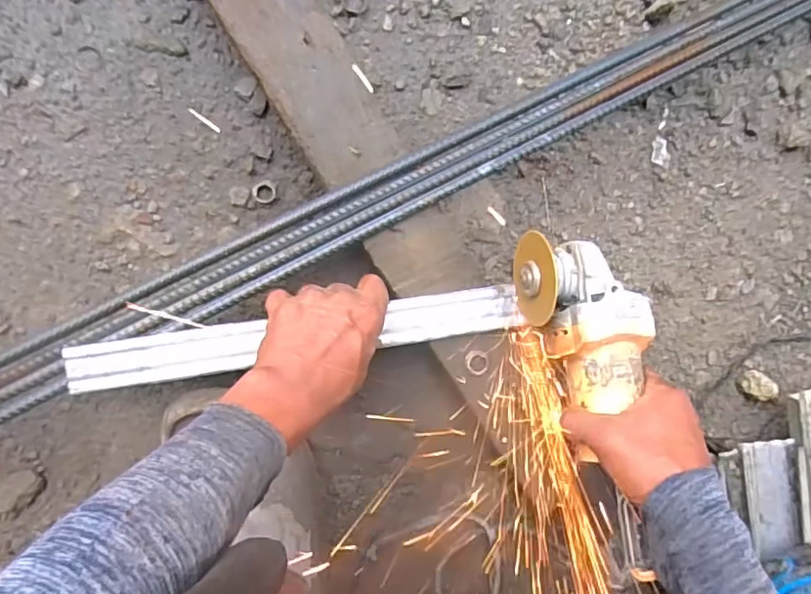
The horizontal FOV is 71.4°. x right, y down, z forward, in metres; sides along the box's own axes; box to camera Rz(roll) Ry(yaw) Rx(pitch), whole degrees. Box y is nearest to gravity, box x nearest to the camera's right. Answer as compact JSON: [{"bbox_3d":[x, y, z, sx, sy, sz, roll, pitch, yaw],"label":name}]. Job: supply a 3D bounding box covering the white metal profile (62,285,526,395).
[{"bbox_3d":[-0.076,0.031,0.453,0.352,0.022,0.037,-7,97,-10],"label":"white metal profile"}]

